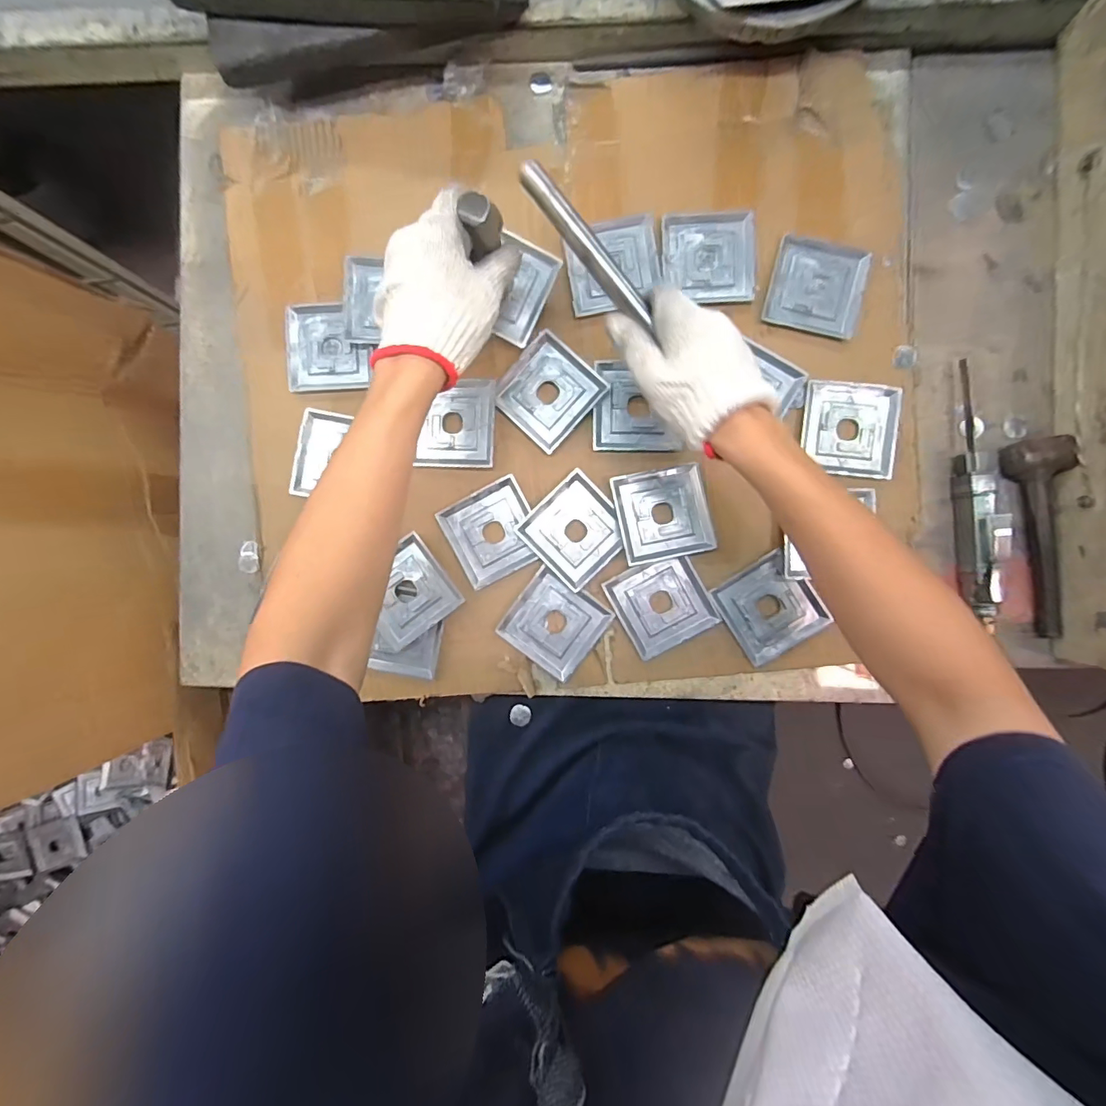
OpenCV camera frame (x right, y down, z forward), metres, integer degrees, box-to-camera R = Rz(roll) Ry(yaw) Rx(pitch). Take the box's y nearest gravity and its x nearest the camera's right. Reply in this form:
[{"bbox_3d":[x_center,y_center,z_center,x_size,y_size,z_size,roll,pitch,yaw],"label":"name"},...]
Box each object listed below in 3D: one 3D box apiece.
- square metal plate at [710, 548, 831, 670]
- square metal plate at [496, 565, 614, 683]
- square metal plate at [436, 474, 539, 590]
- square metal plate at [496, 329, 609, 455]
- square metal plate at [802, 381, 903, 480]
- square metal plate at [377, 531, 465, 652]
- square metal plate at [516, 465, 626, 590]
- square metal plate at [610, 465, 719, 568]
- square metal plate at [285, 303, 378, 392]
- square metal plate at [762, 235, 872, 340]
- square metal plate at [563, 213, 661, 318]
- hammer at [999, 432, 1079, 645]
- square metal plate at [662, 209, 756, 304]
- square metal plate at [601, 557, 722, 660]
[{"bbox_3d":[0.217,0.054,0.481,0.088,0.007,0.090,-32,89,3],"label":"square metal plate"},{"bbox_3d":[0.001,0.073,0.497,0.088,0.004,0.087,36,92,2],"label":"square metal plate"},{"bbox_3d":[-0.062,-0.021,0.498,0.090,0.008,0.089,-27,89,3],"label":"square metal plate"},{"bbox_3d":[-0.005,-0.165,0.488,0.091,0.007,0.090,43,92,2],"label":"square metal plate"},{"bbox_3d":[0.296,-0.122,0.477,0.089,0.012,0.093,3,91,3],"label":"square metal plate"},{"bbox_3d":[-0.152,0.042,0.500,0.089,0.009,0.088,-37,89,3],"label":"square metal plate"},{"bbox_3d":[0.023,-0.023,0.489,0.089,0.008,0.092,-42,89,2],"label":"square metal plate"},{"bbox_3d":[0.111,-0.039,0.482,0.089,0.010,0.090,-12,90,3],"label":"square metal plate"},{"bbox_3d":[-0.236,-0.216,0.504,0.083,0.010,0.089,-4,90,3],"label":"square metal plate"},{"bbox_3d":[0.264,-0.266,0.481,0.090,0.005,0.087,15,91,3],"label":"square metal plate"},{"bbox_3d":[0.061,-0.292,0.488,0.092,0.007,0.087,-9,90,3],"label":"square metal plate"},{"bbox_3d":[0.473,-0.015,0.459,0.040,0.032,0.189,-8,90,3],"label":"hammer"},{"bbox_3d":[0.157,-0.299,0.485,0.090,0.005,0.091,-1,91,3],"label":"square metal plate"},{"bbox_3d":[0.111,0.051,0.491,0.089,0.007,0.088,-28,89,3],"label":"square metal plate"}]

